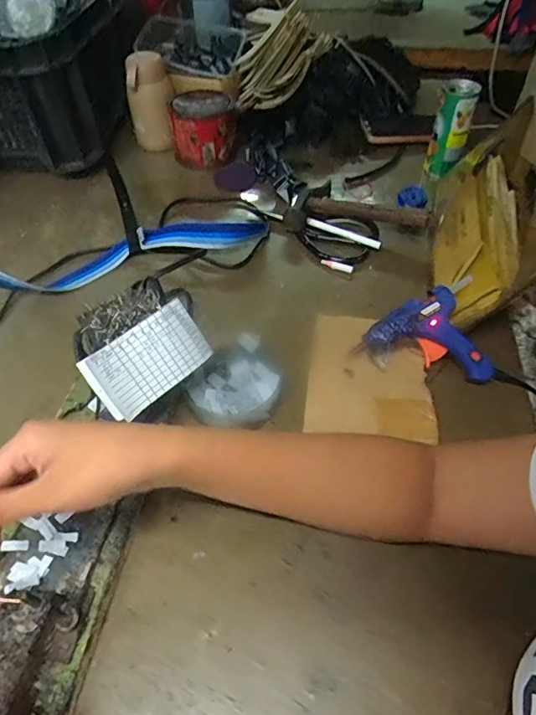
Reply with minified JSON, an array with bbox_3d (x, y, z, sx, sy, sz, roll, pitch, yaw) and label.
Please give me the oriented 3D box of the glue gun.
[{"bbox_3d":[0.170,-0.037,0.498,0.137,0.029,0.098,12,91,5],"label":"glue gun"}]

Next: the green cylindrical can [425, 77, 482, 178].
[{"bbox_3d":[0.262,-0.326,0.688,0.048,0.124,0.049,15,52,13],"label":"green cylindrical can"}]

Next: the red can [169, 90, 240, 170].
[{"bbox_3d":[-0.105,-0.376,0.785,0.105,0.081,0.100,-1,50,1],"label":"red can"}]

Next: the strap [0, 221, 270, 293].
[{"bbox_3d":[-0.165,-0.139,0.622,0.343,0.047,0.079,-16,52,-11],"label":"strap"}]

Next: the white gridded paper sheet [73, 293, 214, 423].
[{"bbox_3d":[-0.099,0.001,0.405,0.104,0.060,0.005,-41,17,-30],"label":"white gridded paper sheet"}]

